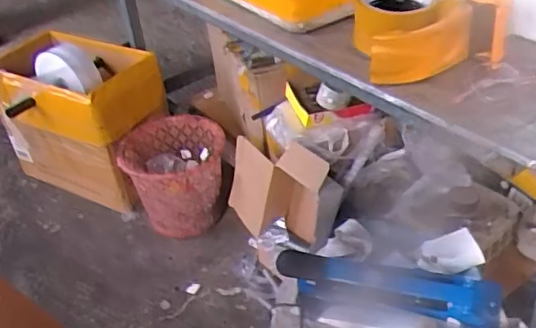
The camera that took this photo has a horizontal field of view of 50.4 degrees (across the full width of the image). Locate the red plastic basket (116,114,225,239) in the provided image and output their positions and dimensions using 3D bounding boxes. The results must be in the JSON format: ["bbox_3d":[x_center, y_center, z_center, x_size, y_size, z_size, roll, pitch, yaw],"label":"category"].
[{"bbox_3d":[-0.250,0.052,1.608,0.278,0.266,0.262,-6,37,1],"label":"red plastic basket"}]

